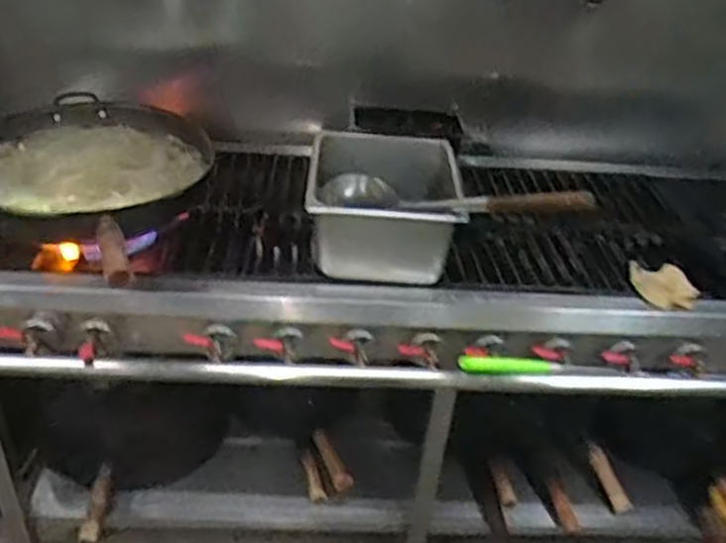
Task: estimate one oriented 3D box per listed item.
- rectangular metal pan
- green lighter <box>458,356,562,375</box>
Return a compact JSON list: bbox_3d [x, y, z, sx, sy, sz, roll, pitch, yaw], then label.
[{"bbox_3d":[0.034,-0.116,1.296,0.250,0.154,0.272,5,34,-1],"label":"rectangular metal pan"},{"bbox_3d":[0.244,0.159,1.211,0.166,0.021,0.021,5,35,-2],"label":"green lighter"}]

